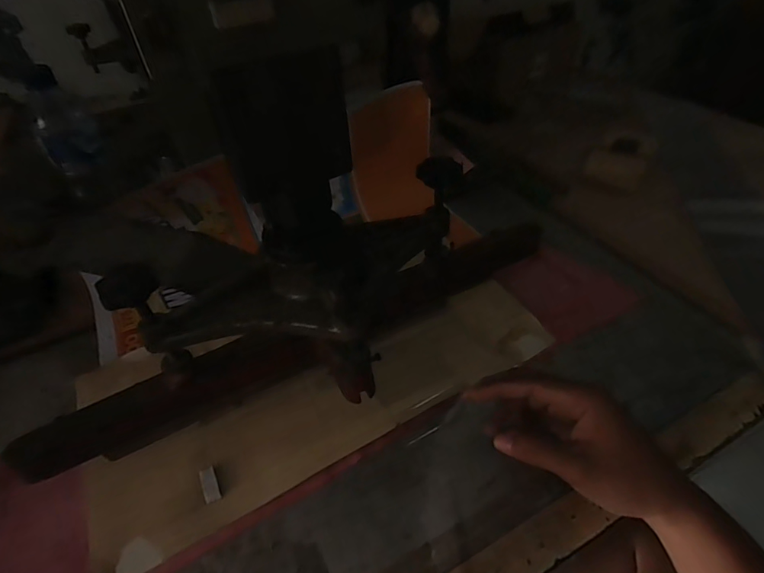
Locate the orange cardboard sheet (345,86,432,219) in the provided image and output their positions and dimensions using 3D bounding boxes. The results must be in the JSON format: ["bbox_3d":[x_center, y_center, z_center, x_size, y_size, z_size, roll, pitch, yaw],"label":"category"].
[{"bbox_3d":[0.014,-0.177,0.610,0.106,0.175,0.013,-9,35,-2],"label":"orange cardboard sheet"}]

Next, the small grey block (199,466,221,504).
[{"bbox_3d":[-0.143,0.165,0.375,0.012,0.009,0.030,-21,46,-16],"label":"small grey block"}]

